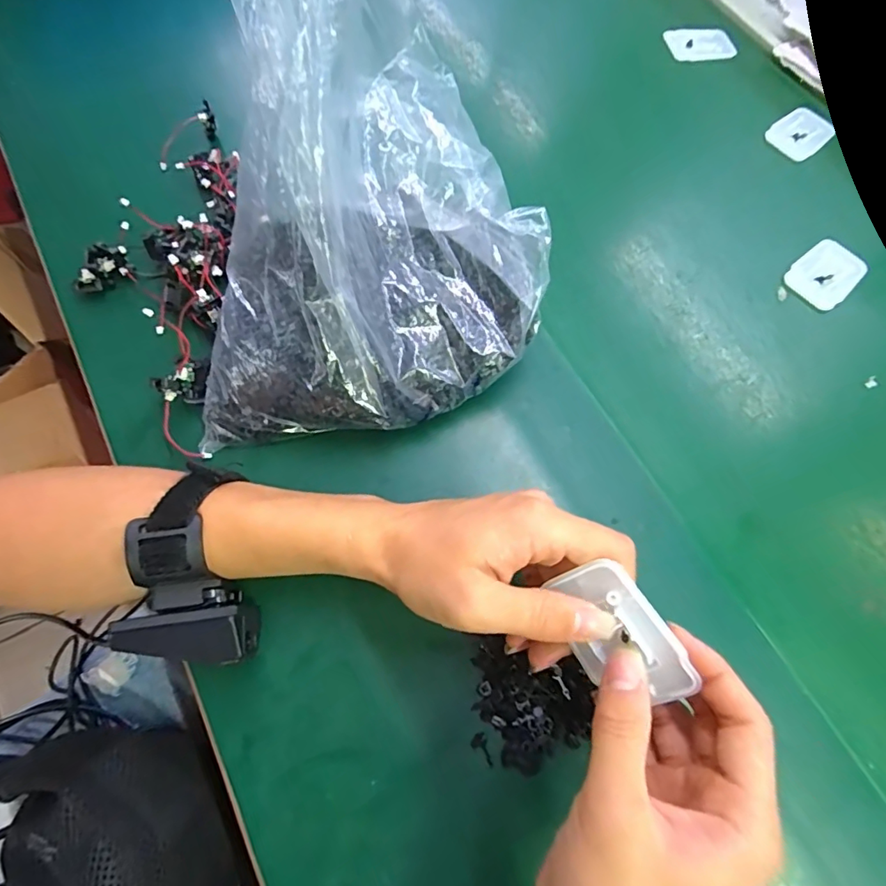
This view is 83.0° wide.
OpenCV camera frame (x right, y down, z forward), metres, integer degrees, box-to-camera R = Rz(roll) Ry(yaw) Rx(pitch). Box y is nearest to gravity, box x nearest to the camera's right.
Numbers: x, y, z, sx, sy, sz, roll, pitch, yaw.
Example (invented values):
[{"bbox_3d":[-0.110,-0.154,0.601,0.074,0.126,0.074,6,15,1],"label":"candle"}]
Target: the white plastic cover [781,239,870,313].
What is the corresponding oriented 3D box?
[{"bbox_3d":[0.310,-0.137,0.404,0.068,0.006,0.045,-38,75,-16],"label":"white plastic cover"}]

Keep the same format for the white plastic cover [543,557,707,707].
[{"bbox_3d":[0.076,0.086,0.221,0.064,0.044,0.007,56,32,1],"label":"white plastic cover"}]

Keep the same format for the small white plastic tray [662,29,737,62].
[{"bbox_3d":[0.259,-0.400,0.501,0.069,0.008,0.033,-2,69,-4],"label":"small white plastic tray"}]

